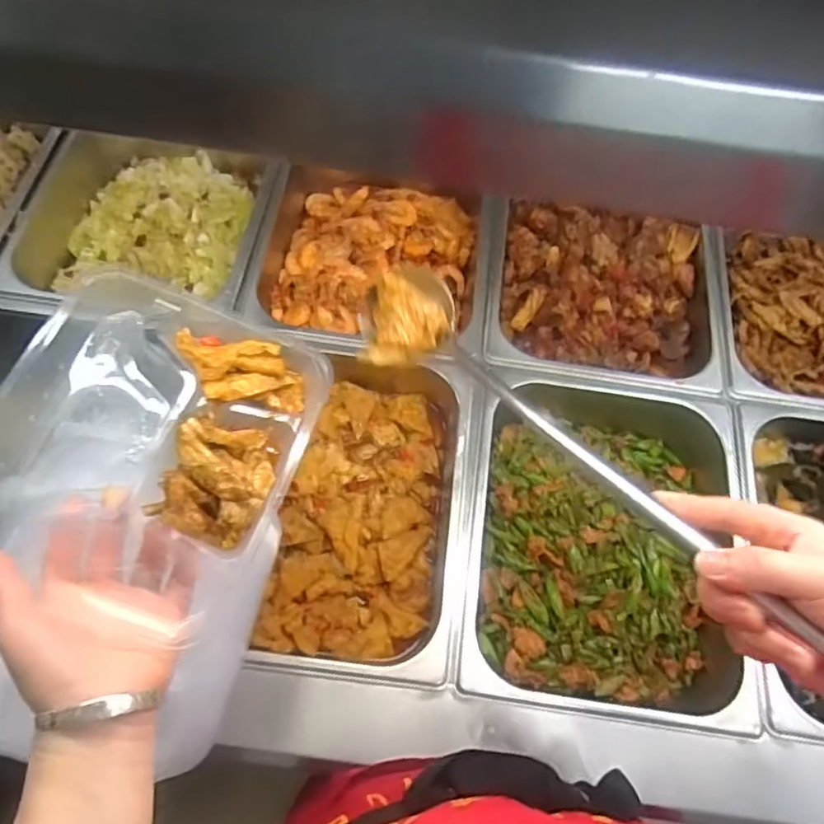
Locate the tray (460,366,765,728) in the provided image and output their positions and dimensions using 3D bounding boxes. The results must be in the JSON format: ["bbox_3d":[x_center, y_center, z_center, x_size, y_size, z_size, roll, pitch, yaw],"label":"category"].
[{"bbox_3d":[0.187,0.121,0.638,0.256,0.086,0.333,8,65,1],"label":"tray"}]

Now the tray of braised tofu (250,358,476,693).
[{"bbox_3d":[-0.034,0.085,0.632,0.176,0.074,0.329,9,65,1],"label":"tray of braised tofu"}]

